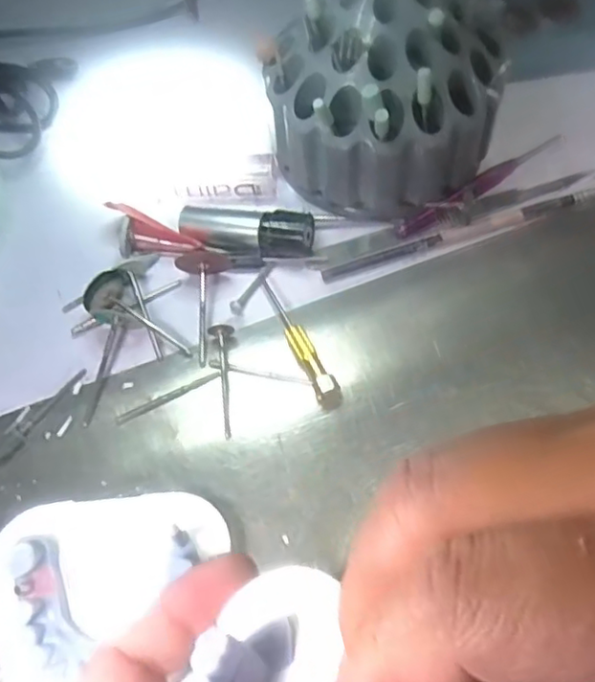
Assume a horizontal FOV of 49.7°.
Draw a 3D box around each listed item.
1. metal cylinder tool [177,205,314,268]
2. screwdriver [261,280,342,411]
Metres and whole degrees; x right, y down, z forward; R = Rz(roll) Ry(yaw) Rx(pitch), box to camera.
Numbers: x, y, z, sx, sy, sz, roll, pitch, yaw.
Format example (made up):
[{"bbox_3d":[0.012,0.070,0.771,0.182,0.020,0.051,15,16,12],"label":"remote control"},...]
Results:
[{"bbox_3d":[-0.023,-0.047,0.282,0.058,0.019,0.017,4,61,7],"label":"metal cylinder tool"},{"bbox_3d":[0.001,-0.002,0.262,0.009,0.007,0.066,-23,62,-8],"label":"screwdriver"}]

